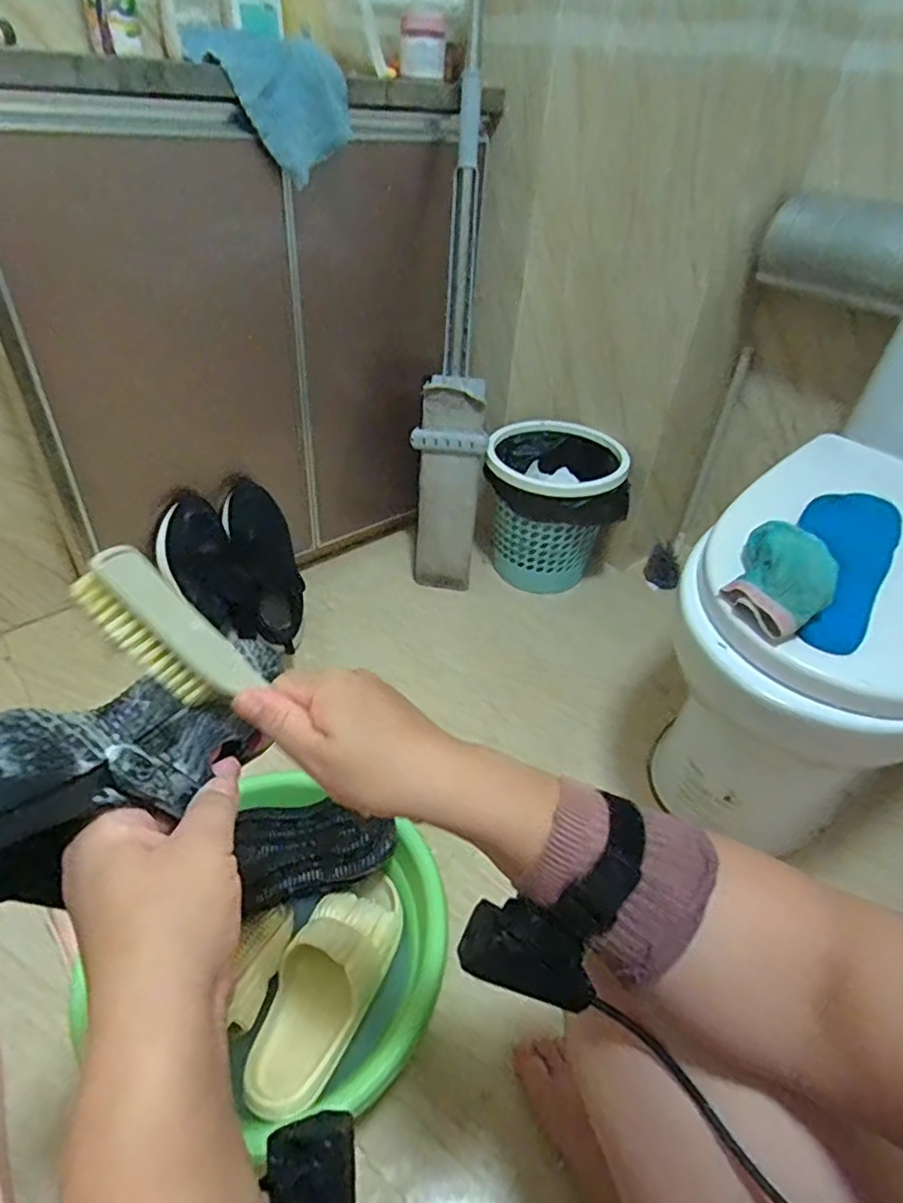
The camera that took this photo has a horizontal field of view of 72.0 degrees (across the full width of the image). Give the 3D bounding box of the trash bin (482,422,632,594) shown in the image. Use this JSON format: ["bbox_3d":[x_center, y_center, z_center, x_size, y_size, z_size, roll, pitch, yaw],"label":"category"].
[{"bbox_3d":[0.203,-0.191,1.307,0.275,0.288,0.235,7,41,2],"label":"trash bin"}]

